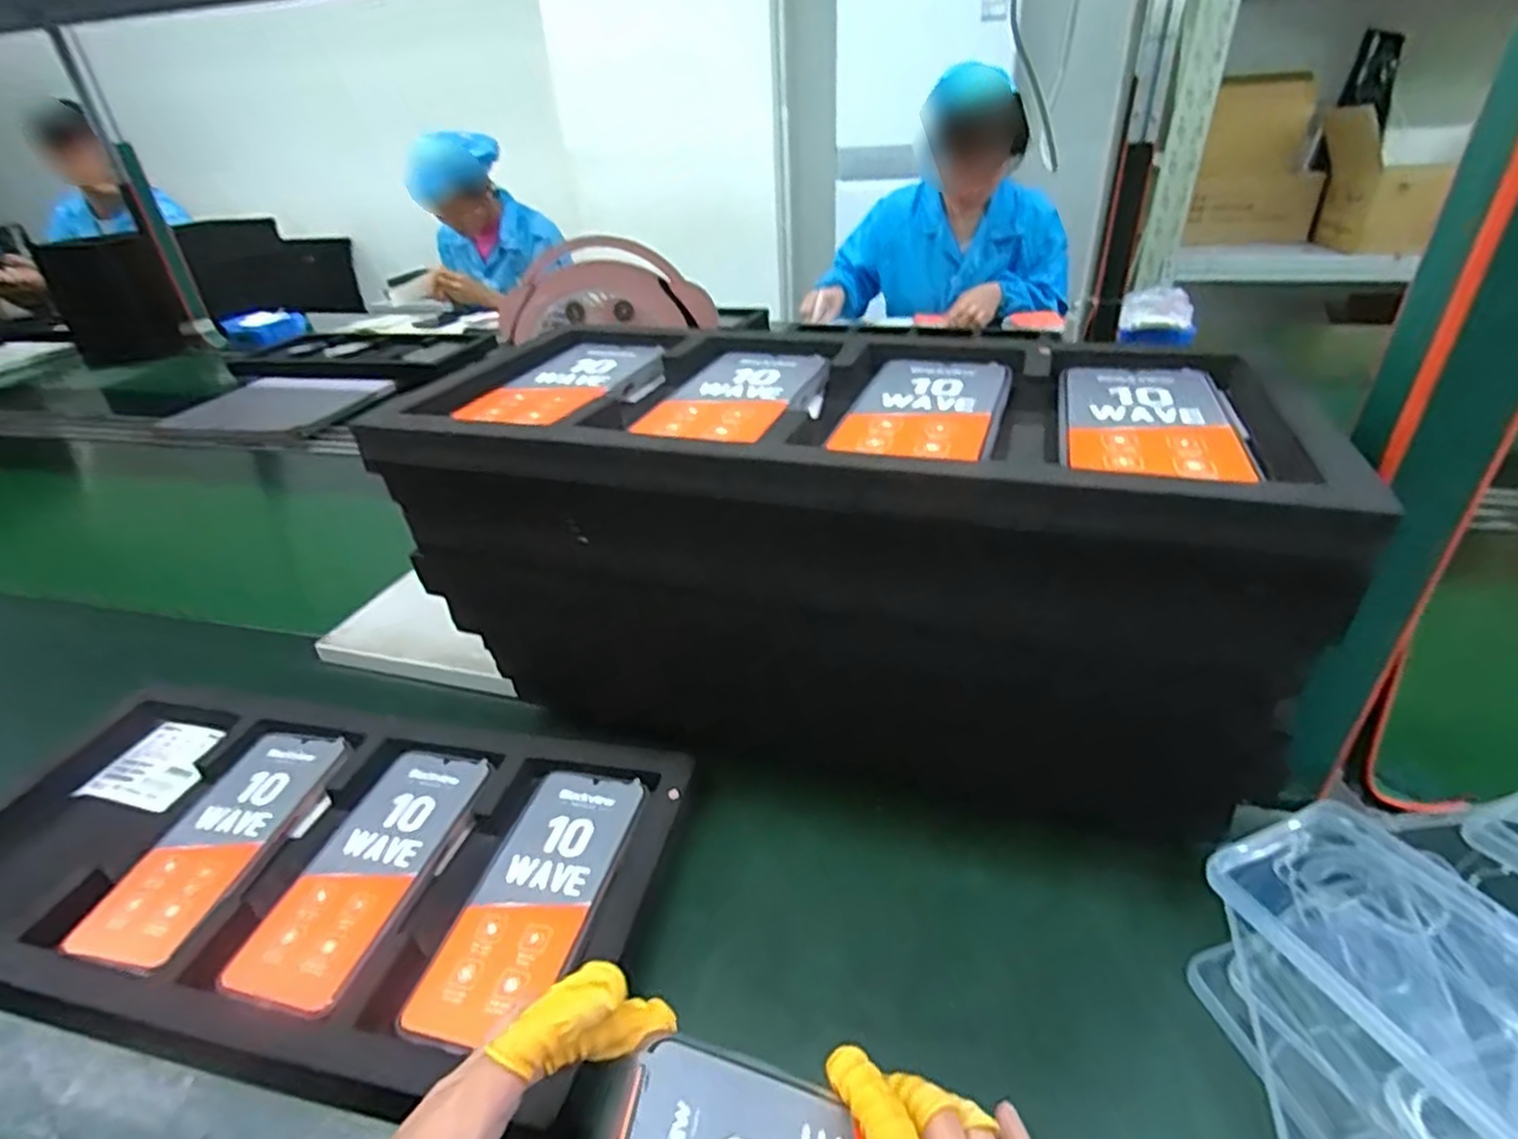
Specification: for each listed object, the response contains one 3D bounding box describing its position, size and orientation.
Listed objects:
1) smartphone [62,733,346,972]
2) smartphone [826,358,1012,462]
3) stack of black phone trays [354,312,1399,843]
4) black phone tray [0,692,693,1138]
[{"bbox_3d":[-0.361,0.179,0.486,0.069,0.014,0.171,5,34,13],"label":"smartphone"},{"bbox_3d":[0.097,-0.095,0.411,0.080,0.006,0.144,10,35,20],"label":"smartphone"},{"bbox_3d":[0.038,-0.011,0.465,0.466,0.218,0.206,8,34,17],"label":"stack of black phone trays"},{"bbox_3d":[-0.295,0.182,0.460,0.484,0.022,0.220,5,34,13],"label":"black phone tray"}]

